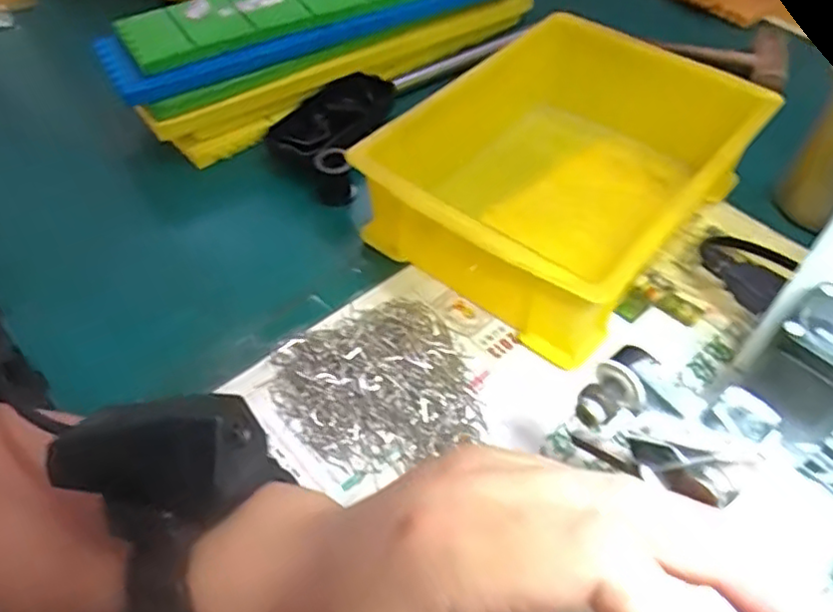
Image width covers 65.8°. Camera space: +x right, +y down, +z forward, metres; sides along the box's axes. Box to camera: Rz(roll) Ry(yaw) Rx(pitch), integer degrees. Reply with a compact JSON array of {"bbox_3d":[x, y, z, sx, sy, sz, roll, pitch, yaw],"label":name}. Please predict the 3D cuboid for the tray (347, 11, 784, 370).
[{"bbox_3d":[0.091,-0.087,0.420,0.173,0.084,0.224,35,58,23],"label":"tray"}]

